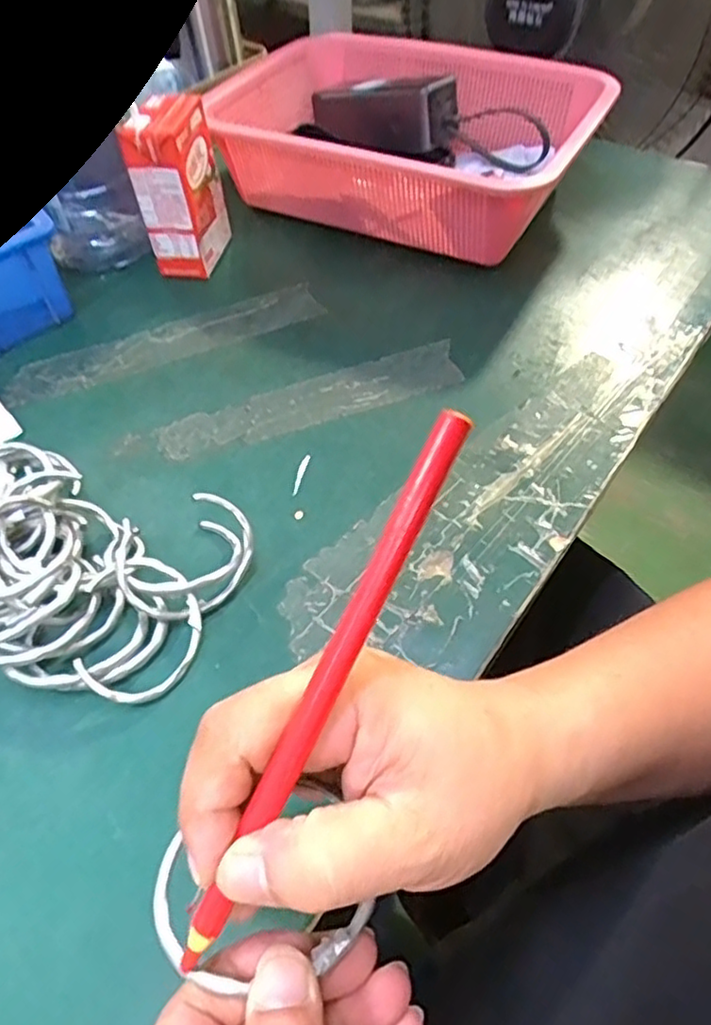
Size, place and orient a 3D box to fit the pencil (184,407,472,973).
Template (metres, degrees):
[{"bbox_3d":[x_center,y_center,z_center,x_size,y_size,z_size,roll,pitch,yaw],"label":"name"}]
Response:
[{"bbox_3d":[-0.009,0.046,0.170,0.009,0.007,0.156,28,94,23],"label":"pencil"}]

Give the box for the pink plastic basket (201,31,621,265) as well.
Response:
[{"bbox_3d":[0.043,-0.303,0.540,0.293,0.090,0.202,24,57,20],"label":"pink plastic basket"}]

